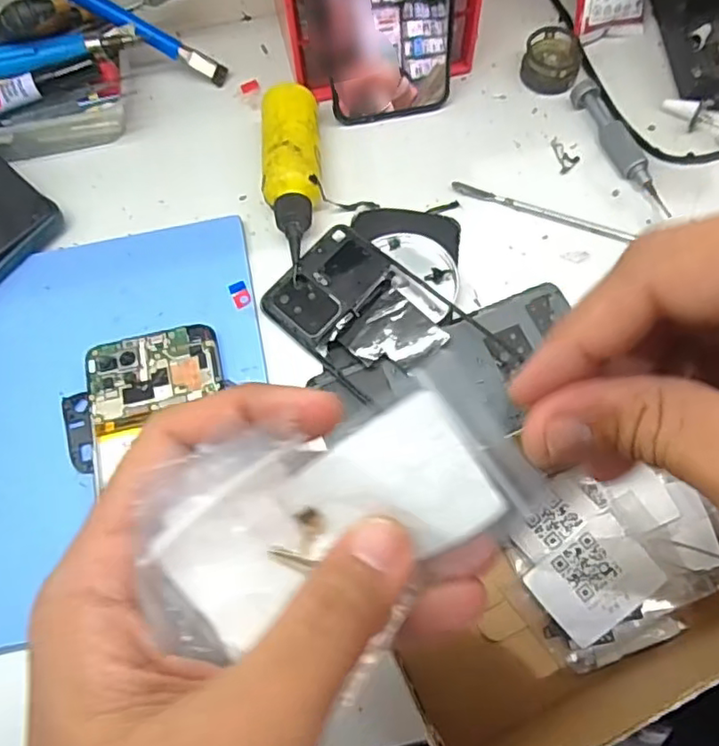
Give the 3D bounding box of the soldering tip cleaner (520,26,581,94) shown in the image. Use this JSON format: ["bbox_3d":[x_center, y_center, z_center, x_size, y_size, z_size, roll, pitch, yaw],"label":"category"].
[{"bbox_3d":[0.133,-0.216,0.424,0.038,0.019,0.044,15,68,9],"label":"soldering tip cleaner"}]

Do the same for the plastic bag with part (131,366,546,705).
[{"bbox_3d":[-0.001,0.041,0.161,0.099,0.025,0.062,-17,67,-13],"label":"plastic bag with part"}]

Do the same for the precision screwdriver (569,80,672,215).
[{"bbox_3d":[0.169,-0.145,0.393,0.017,0.014,0.112,-18,67,-5],"label":"precision screwdriver"}]

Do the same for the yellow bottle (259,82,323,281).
[{"bbox_3d":[-0.041,-0.119,0.379,0.035,0.035,0.126,-4,66,1],"label":"yellow bottle"}]

